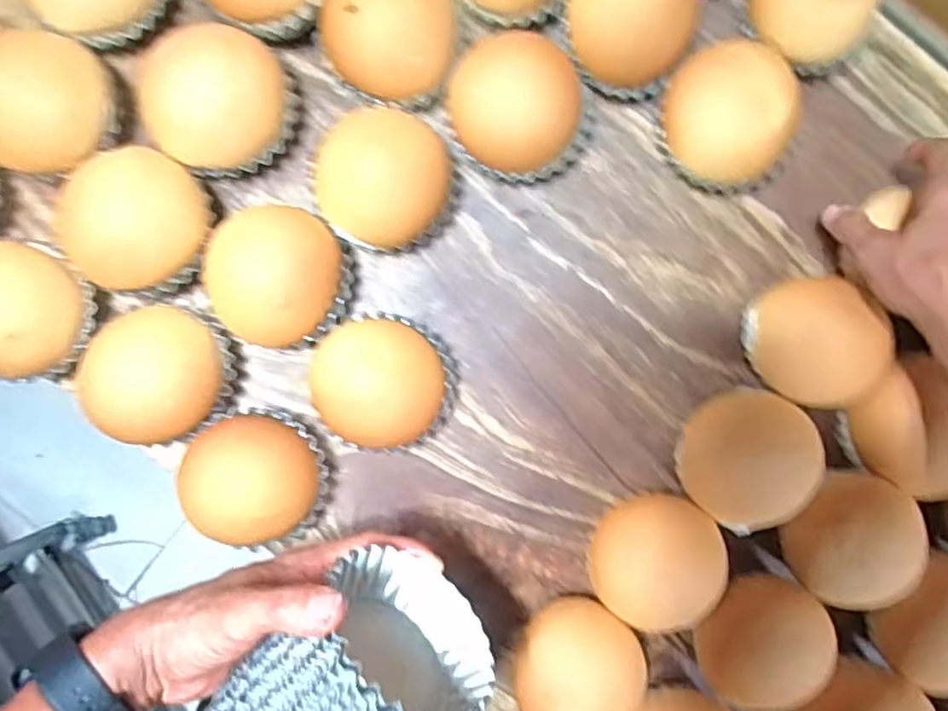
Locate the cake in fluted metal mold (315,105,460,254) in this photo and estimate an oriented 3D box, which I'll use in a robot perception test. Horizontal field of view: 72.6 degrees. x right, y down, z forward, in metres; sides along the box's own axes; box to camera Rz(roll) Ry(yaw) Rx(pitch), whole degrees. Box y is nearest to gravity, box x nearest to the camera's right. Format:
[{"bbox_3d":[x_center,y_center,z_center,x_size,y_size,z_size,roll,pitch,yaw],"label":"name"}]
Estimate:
[{"bbox_3d":[-0.058,-0.117,0.449,0.096,0.073,0.079,-20,91,-3],"label":"cake in fluted metal mold"}]

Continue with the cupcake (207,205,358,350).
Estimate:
[{"bbox_3d":[-0.135,-0.053,0.454,0.094,0.056,0.091,0,90,-3],"label":"cupcake"}]

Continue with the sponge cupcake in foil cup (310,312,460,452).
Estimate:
[{"bbox_3d":[-0.062,0.019,0.459,0.097,0.056,0.091,0,90,-3],"label":"sponge cupcake in foil cup"}]

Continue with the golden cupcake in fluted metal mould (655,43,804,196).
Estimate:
[{"bbox_3d":[0.179,-0.164,0.457,0.078,0.065,0.097,-32,91,-3],"label":"golden cupcake in fluted metal mould"}]

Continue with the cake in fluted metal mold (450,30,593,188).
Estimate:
[{"bbox_3d":[0.033,-0.167,0.457,0.101,0.058,0.079,-4,90,-3],"label":"cake in fluted metal mold"}]

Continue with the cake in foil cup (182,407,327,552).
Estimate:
[{"bbox_3d":[-0.152,0.086,0.453,0.090,0.061,0.091,0,90,-3],"label":"cake in foil cup"}]

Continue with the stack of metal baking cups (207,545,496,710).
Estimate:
[{"bbox_3d":[-0.068,0.180,0.348,0.096,0.110,0.127,45,105,3],"label":"stack of metal baking cups"}]

